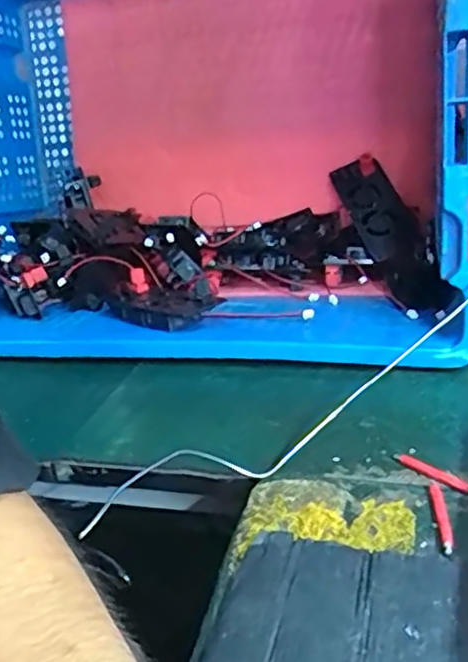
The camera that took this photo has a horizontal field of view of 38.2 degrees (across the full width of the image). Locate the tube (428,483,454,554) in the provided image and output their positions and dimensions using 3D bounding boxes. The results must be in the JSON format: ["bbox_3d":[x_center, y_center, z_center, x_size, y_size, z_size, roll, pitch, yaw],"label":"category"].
[{"bbox_3d":[0.112,0.100,0.364,0.007,0.004,0.059,-2,22,9],"label":"tube"}]

